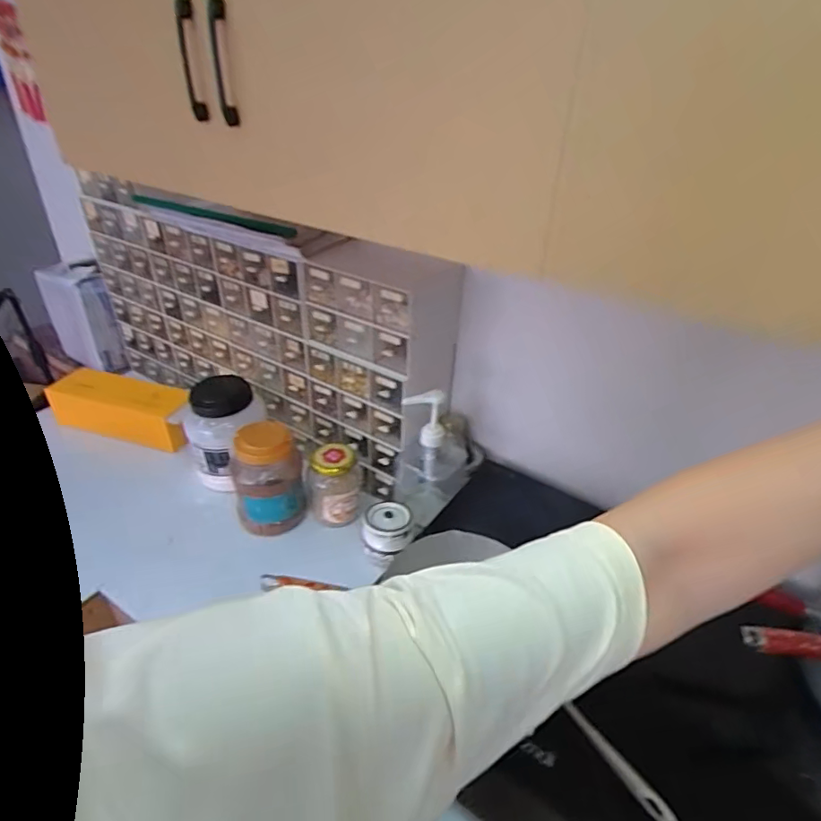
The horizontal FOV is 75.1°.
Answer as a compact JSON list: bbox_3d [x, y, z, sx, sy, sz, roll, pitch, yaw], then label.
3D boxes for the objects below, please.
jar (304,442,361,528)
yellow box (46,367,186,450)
[{"bbox_3d":[-0.149,0.136,1.022,0.100,0.119,0.111,-2,33,-8],"label":"jar"},{"bbox_3d":[-0.691,-0.011,1.283,0.387,0.110,0.117,12,34,14],"label":"yellow box"}]

